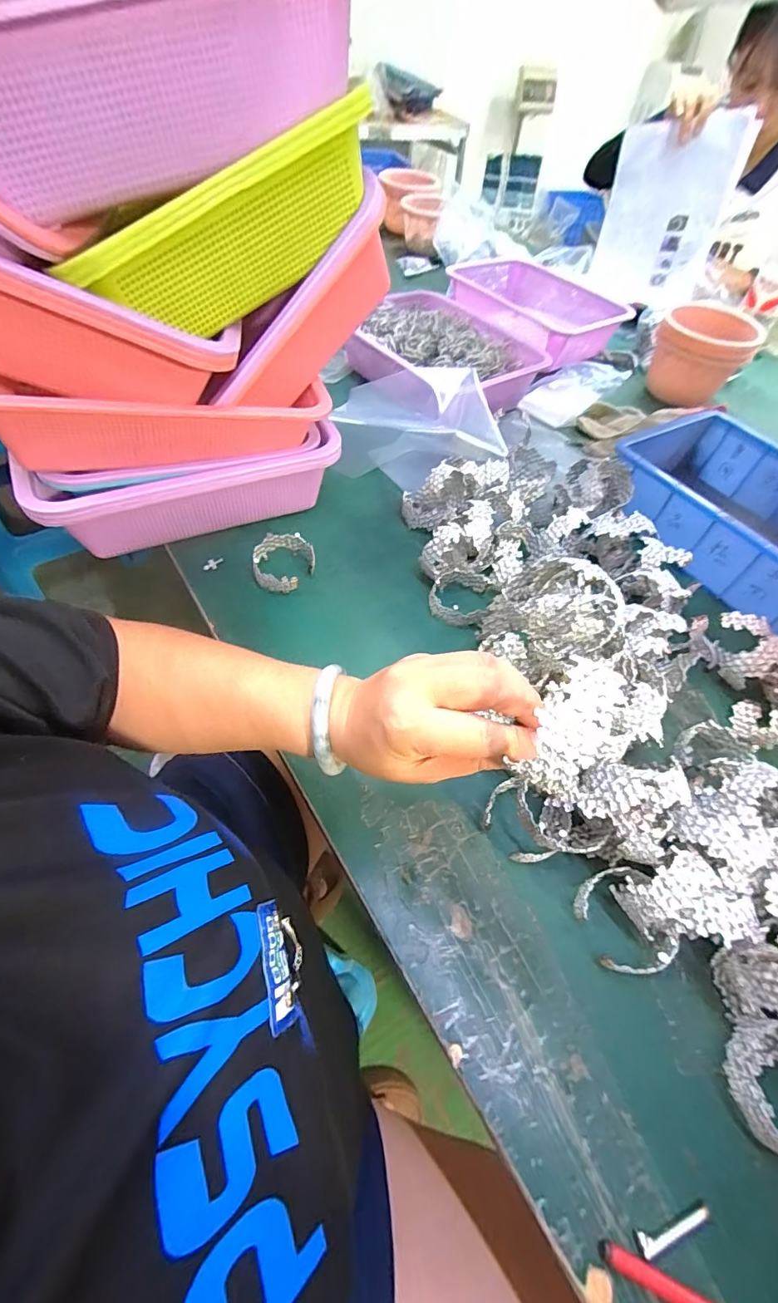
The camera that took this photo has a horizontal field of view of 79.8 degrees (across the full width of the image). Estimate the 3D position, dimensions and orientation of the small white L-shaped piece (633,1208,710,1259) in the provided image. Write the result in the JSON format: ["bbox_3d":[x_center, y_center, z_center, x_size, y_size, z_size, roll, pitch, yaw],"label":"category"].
[{"bbox_3d":[0.148,0.301,0.241,0.042,0.004,0.009,-6,56,-11],"label":"small white L-shaped piece"}]

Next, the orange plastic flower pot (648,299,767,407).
[{"bbox_3d":[0.510,-0.491,0.773,0.143,0.113,0.130,28,57,13],"label":"orange plastic flower pot"}]

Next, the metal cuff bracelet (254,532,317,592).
[{"bbox_3d":[-0.108,-0.091,0.482,0.061,0.033,0.061,-2,55,-6],"label":"metal cuff bracelet"}]

